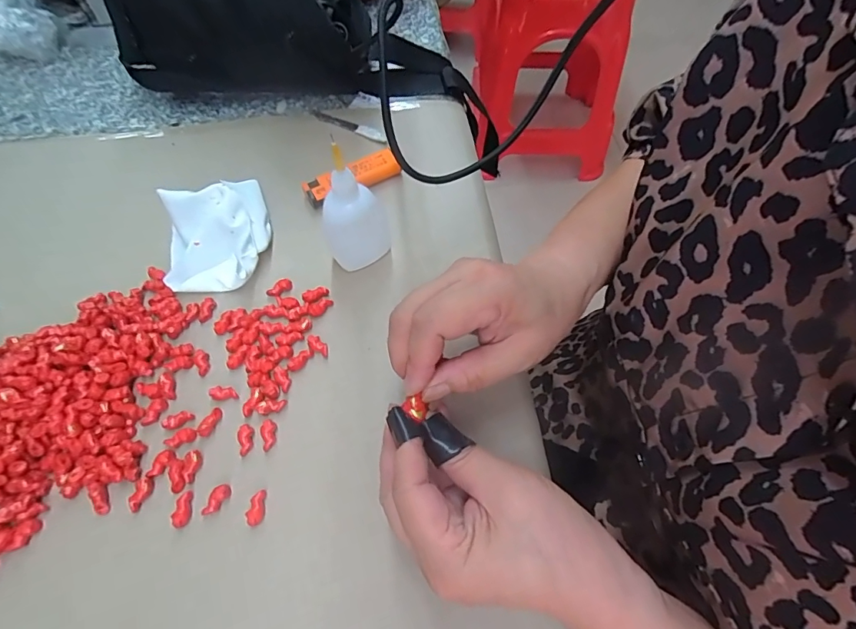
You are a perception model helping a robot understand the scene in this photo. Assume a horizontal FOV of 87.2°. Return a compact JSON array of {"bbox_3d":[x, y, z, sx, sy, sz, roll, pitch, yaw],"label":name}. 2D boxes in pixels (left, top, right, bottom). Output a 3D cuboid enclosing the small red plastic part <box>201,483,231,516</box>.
[{"bbox_3d":[-0.121,0.106,0.256,0.009,0.005,0.018,22,67,14],"label":"small red plastic part"}]

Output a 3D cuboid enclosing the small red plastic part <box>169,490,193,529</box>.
[{"bbox_3d":[-0.140,0.110,0.255,0.009,0.005,0.019,-5,63,1],"label":"small red plastic part"}]

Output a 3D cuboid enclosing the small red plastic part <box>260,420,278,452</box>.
[{"bbox_3d":[-0.097,0.073,0.272,0.009,0.004,0.018,-7,63,0],"label":"small red plastic part"}]

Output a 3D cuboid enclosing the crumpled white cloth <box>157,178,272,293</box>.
[{"bbox_3d":[-0.158,-0.062,0.334,0.073,0.034,0.083,-14,63,-4],"label":"crumpled white cloth"}]

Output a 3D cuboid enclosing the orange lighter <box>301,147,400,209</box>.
[{"bbox_3d":[-0.063,-0.113,0.371,0.080,0.019,0.022,-30,66,-11],"label":"orange lighter"}]

